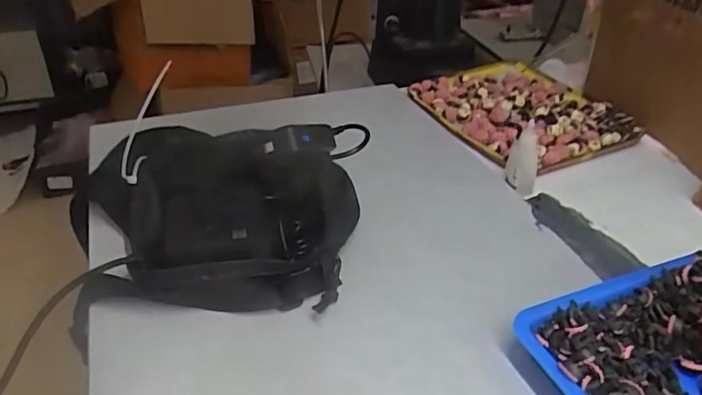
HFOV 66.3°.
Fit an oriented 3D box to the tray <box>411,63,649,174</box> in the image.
[{"bbox_3d":[0.214,-0.112,0.686,0.194,0.026,0.235,-16,37,-24],"label":"tray"}]

